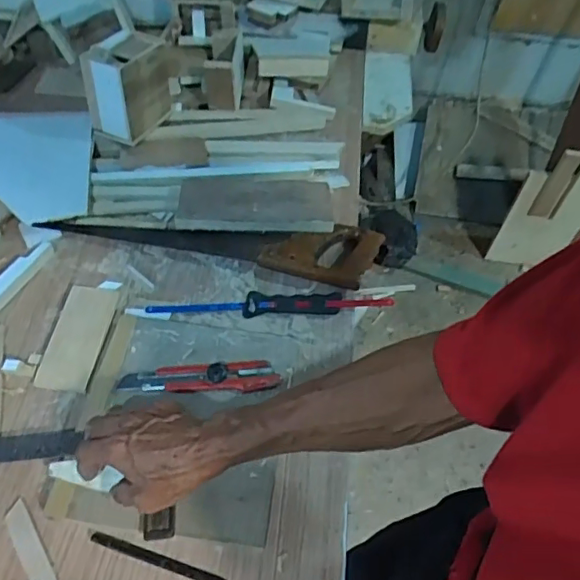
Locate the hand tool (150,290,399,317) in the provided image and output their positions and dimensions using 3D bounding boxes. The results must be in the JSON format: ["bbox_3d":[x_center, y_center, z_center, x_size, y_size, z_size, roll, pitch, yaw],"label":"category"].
[{"bbox_3d":[-0.019,0.014,0.699,0.300,0.012,0.037,-1,52,-6],"label":"hand tool"}]

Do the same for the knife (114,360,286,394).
[{"bbox_3d":[-0.098,0.099,0.615,0.168,0.025,0.033,-2,52,-6],"label":"knife"}]

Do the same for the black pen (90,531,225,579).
[{"bbox_3d":[-0.117,0.246,0.510,0.135,0.004,0.011,16,52,8],"label":"black pen"}]

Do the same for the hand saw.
[{"bbox_3d":[-0.098,-0.068,0.750,0.433,0.027,0.090,7,51,1],"label":"hand saw"}]

